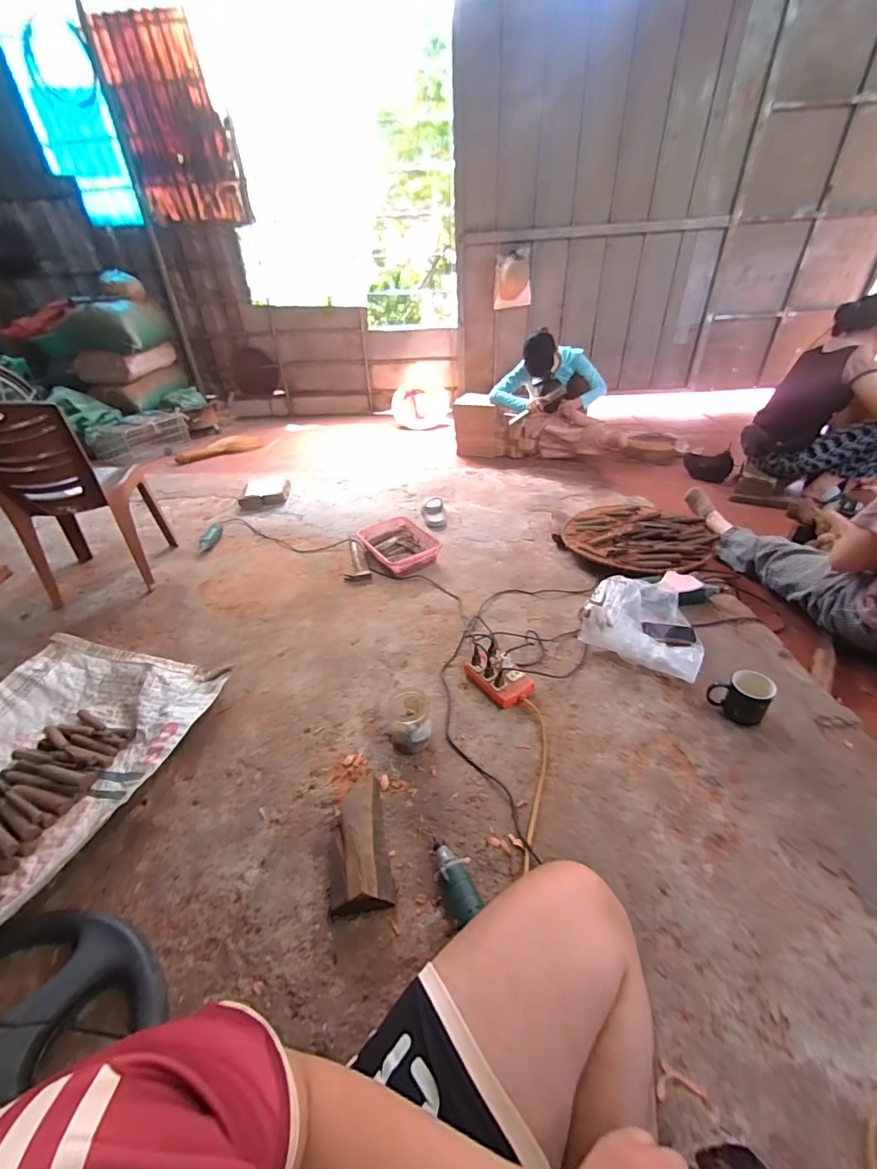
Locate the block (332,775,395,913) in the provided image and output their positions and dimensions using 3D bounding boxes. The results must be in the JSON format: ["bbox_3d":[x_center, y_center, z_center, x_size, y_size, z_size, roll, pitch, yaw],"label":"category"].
[{"bbox_3d":[-0.149,0.479,0.826,0.107,0.068,0.243,-7,36,-7],"label":"block"}]

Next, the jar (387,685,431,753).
[{"bbox_3d":[-0.067,0.309,1.007,0.102,0.108,0.117,-6,36,-5],"label":"jar"}]

